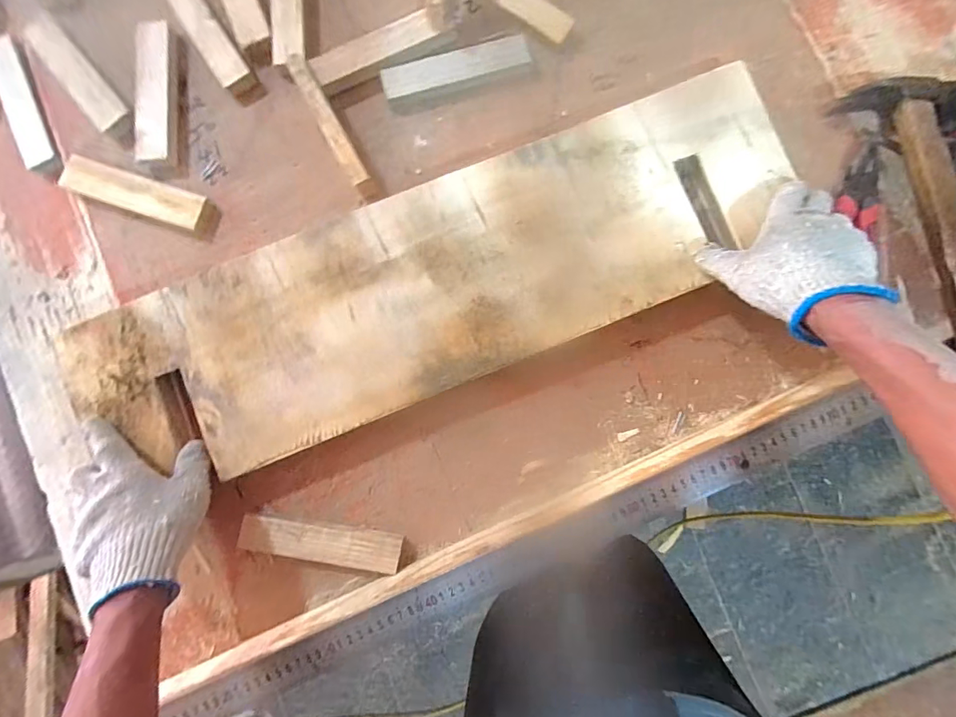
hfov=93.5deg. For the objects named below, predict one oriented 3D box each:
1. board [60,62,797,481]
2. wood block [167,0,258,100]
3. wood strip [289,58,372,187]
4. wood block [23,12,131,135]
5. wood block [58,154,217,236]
[{"bbox_3d":[-0.036,-0.076,0.440,0.691,0.013,0.196,-22,86,-1],"label":"board"},{"bbox_3d":[-0.295,-0.355,0.488,0.033,0.019,0.154,-33,86,-2],"label":"wood block"},{"bbox_3d":[-0.153,-0.243,0.468,0.020,0.038,0.159,-28,86,-1],"label":"wood strip"},{"bbox_3d":[-0.433,-0.307,0.482,0.038,0.018,0.168,-41,87,-2],"label":"wood block"},{"bbox_3d":[-0.363,-0.175,0.474,0.164,0.020,0.037,18,86,2],"label":"wood block"}]

